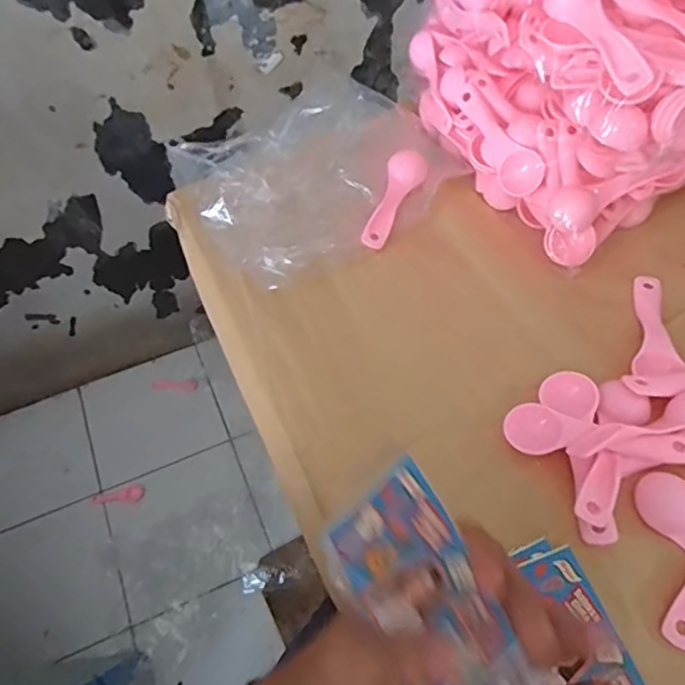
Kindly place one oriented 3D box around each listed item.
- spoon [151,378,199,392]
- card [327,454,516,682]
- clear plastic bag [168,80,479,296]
[{"bbox_3d":[-0.402,0.101,1.409,0.115,0.008,0.034,2,55,3],"label":"spoon"},{"bbox_3d":[0.030,0.099,0.249,0.058,0.008,0.088,-50,43,16],"label":"card"},{"bbox_3d":[-0.030,-0.157,0.520,0.223,0.033,0.203,-27,59,-17],"label":"clear plastic bag"}]

